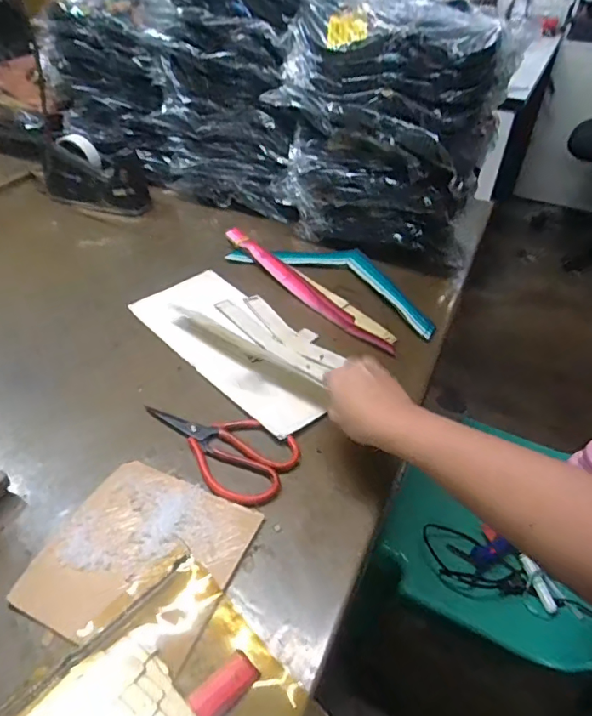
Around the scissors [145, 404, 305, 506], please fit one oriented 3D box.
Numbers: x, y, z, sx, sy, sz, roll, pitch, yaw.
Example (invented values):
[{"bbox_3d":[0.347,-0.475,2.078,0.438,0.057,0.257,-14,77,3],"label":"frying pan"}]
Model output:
[{"bbox_3d":[-0.085,0.087,0.520,0.168,0.011,0.090,21,46,20],"label":"scissors"}]

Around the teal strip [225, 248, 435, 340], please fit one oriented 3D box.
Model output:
[{"bbox_3d":[0.070,-0.130,0.770,0.342,0.023,0.118,25,48,24],"label":"teal strip"}]

